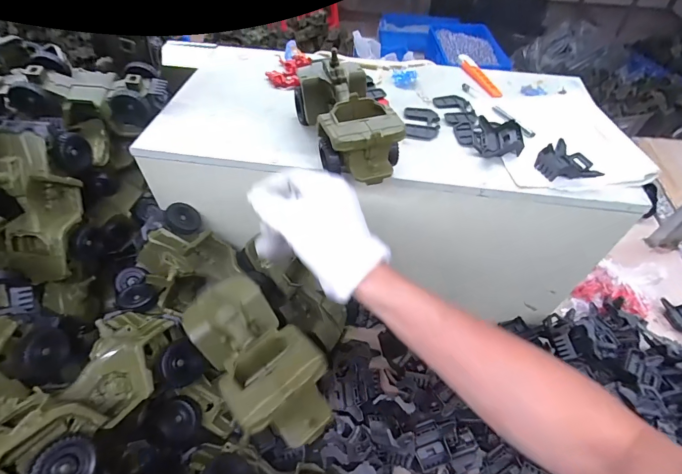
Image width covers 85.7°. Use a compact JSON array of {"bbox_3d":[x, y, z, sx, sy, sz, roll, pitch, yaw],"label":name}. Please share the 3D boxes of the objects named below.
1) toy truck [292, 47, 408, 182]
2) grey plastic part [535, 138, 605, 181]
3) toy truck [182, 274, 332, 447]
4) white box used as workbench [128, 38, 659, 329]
[{"bbox_3d":[0.006,-0.126,0.415,0.087,0.079,0.173,-15,53,-14],"label":"toy truck"},{"bbox_3d":[0.260,-0.082,0.420,0.058,0.023,0.060,1,50,-1],"label":"grey plastic part"},{"bbox_3d":[-0.080,0.103,0.338,0.078,0.044,0.181,-31,40,-24],"label":"toy truck"},{"bbox_3d":[0.042,-0.110,0.583,0.619,0.238,0.288,7,51,4],"label":"white box used as workbench"}]

